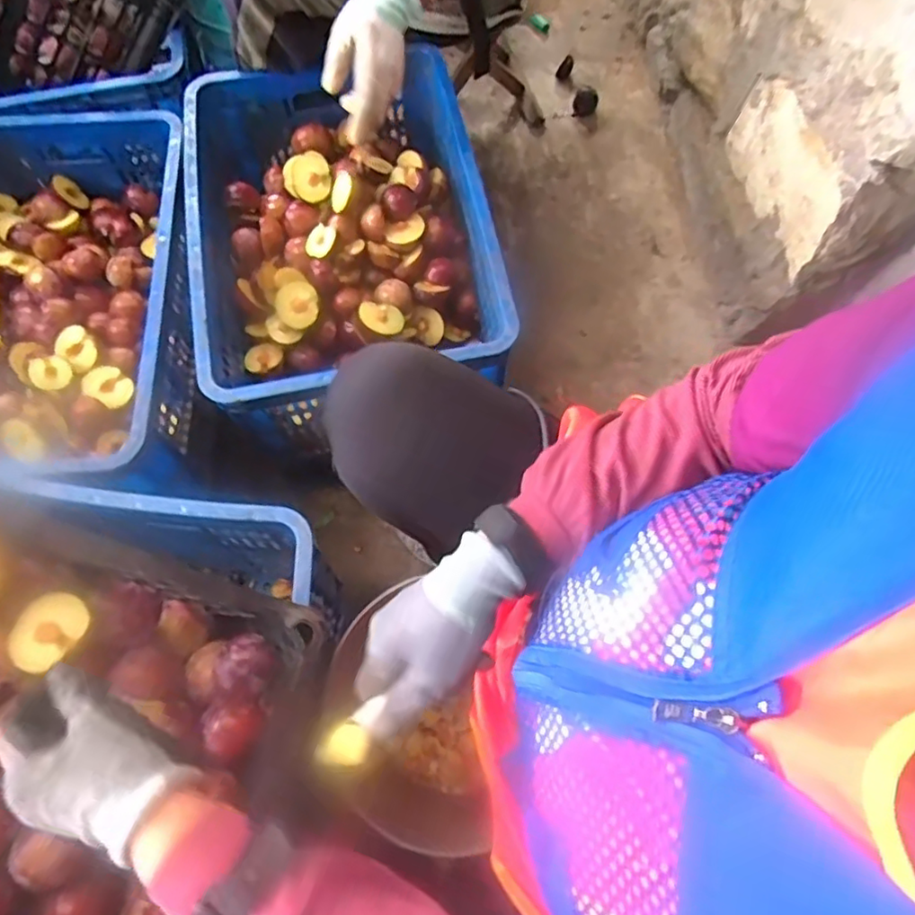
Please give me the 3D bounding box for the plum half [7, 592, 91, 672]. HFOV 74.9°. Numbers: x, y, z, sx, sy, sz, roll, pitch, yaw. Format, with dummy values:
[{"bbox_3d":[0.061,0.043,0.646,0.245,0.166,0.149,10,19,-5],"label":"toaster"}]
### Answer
[{"bbox_3d":[-0.315,0.135,0.463,0.045,0.021,0.057,20,70,7],"label":"plum half"}]

